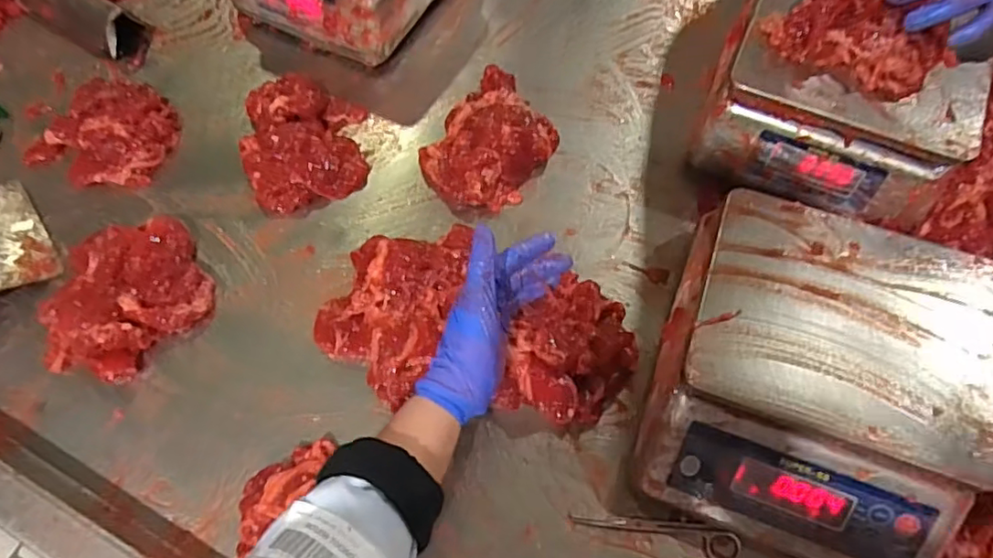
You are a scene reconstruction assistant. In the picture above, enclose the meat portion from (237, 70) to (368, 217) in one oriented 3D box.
[{"bbox_3d":[-0.213,-0.152,0.657,0.127,0.032,0.161,-6,64,-2],"label":"meat portion"}]

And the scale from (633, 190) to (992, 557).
[{"bbox_3d":[0.256,0.084,0.488,0.234,0.113,0.262,16,68,11],"label":"scale"}]

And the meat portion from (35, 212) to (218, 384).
[{"bbox_3d":[-0.362,0.015,0.574,0.149,0.035,0.155,0,64,1],"label":"meat portion"}]

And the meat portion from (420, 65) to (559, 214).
[{"bbox_3d":[-0.004,-0.155,0.654,0.123,0.037,0.174,30,68,14],"label":"meat portion"}]

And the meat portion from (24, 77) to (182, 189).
[{"bbox_3d":[-0.443,-0.168,0.669,0.147,0.040,0.130,15,65,8],"label":"meat portion"}]

